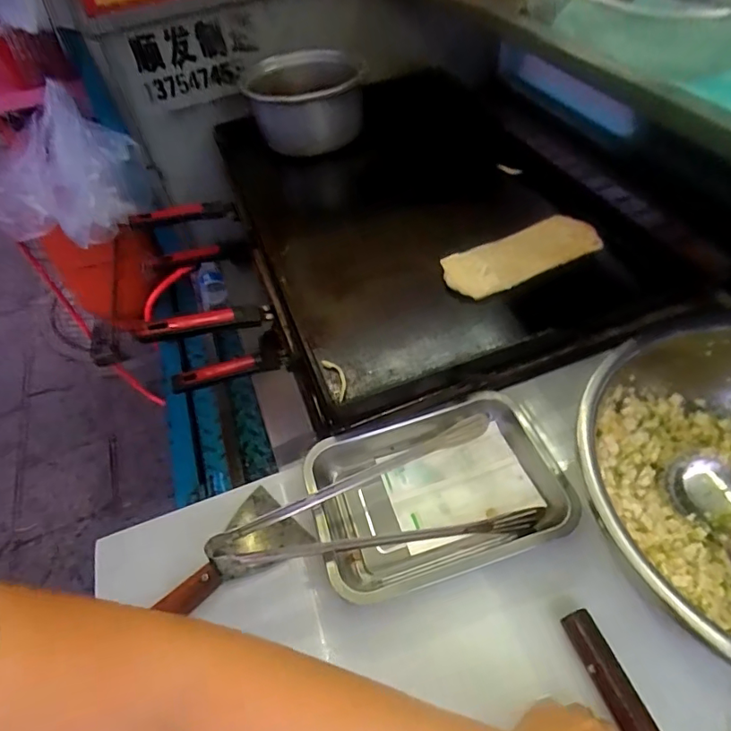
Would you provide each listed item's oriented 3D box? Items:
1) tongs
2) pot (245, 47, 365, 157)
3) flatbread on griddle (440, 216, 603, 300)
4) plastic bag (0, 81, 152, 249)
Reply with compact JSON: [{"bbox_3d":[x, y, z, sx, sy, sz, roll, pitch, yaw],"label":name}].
[{"bbox_3d":[0.007,0.136,0.524,0.318,0.046,0.129,-13,50,-2],"label":"tongs"},{"bbox_3d":[-0.123,-0.517,1.019,0.197,0.134,0.230,-17,50,-6],"label":"pot"},{"bbox_3d":[0.218,-0.159,0.723,0.220,0.014,0.095,-22,50,-8],"label":"flatbread on griddle"},{"bbox_3d":[-0.665,-0.403,1.098,0.251,0.246,0.275,29,60,28],"label":"plastic bag"}]

